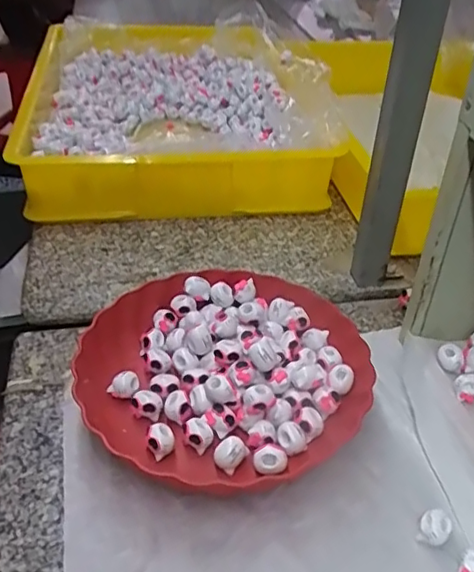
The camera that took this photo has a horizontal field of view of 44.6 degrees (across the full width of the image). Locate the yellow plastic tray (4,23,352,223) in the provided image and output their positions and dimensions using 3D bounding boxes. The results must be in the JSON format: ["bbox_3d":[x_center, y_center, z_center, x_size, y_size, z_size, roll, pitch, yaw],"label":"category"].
[{"bbox_3d":[-0.112,-0.311,0.938,0.416,0.121,0.629,-4,38,-9],"label":"yellow plastic tray"}]

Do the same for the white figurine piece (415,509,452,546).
[{"bbox_3d":[0.139,0.172,0.409,0.020,0.017,0.023,30,46,31],"label":"white figurine piece"}]

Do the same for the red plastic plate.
[{"bbox_3d":[-0.013,0.074,0.507,0.242,0.048,0.233,2,38,-1],"label":"red plastic plate"}]

